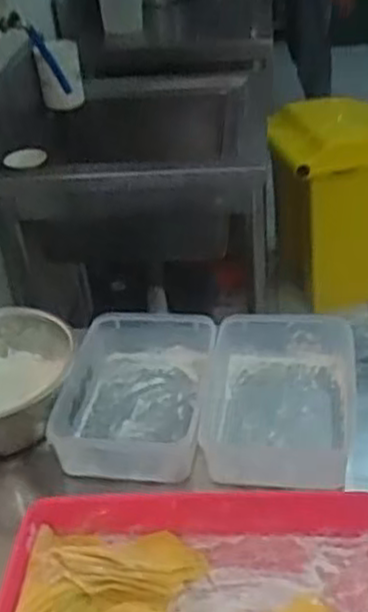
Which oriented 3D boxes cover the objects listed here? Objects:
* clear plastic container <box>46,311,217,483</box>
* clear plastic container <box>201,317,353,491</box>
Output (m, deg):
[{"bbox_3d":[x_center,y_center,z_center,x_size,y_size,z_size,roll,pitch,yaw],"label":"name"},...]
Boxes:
[{"bbox_3d":[-0.061,0.104,0.926,0.173,0.062,0.239,1,36,11],"label":"clear plastic container"},{"bbox_3d":[0.110,0.098,0.897,0.180,0.063,0.234,0,35,11],"label":"clear plastic container"}]

